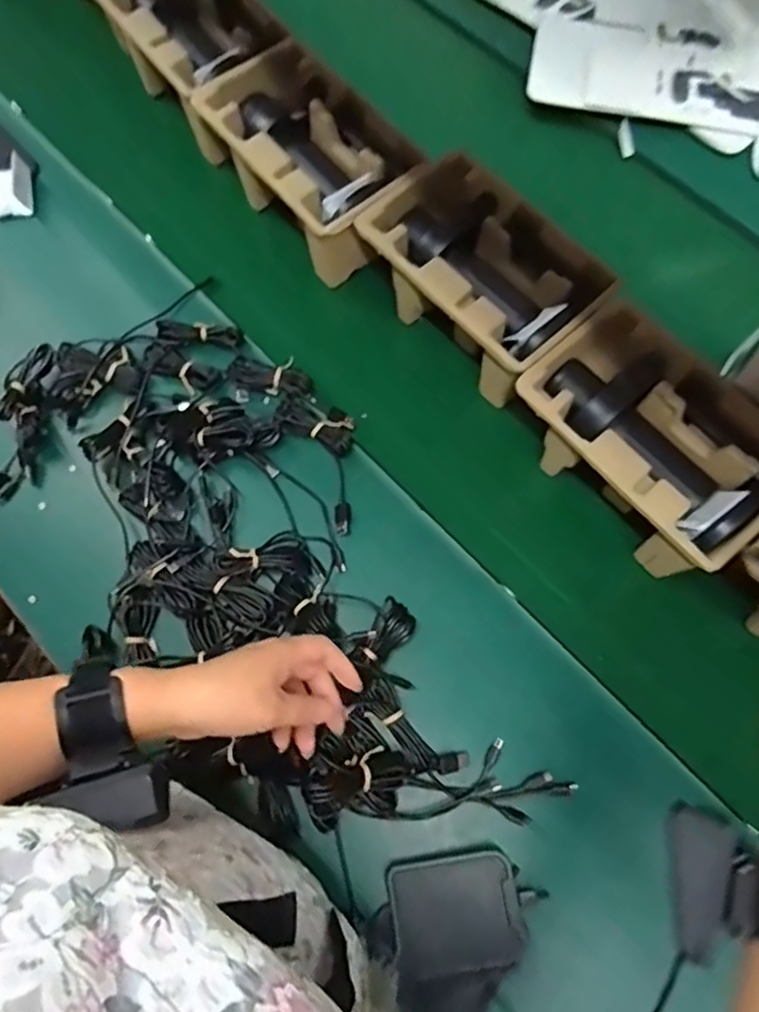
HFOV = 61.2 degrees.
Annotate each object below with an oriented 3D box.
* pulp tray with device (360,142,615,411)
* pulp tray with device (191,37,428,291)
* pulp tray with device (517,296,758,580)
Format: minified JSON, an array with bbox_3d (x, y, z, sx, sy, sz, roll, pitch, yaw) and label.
[{"bbox_3d":[0.097,-0.222,0.644,0.140,0.101,0.230,-38,72,-13],"label":"pulp tray with device"},{"bbox_3d":[-0.073,-0.369,0.701,0.148,0.109,0.229,-38,72,-13],"label":"pulp tray with device"},{"bbox_3d":[0.244,-0.054,0.584,0.224,0.098,0.144,42,75,16],"label":"pulp tray with device"}]

